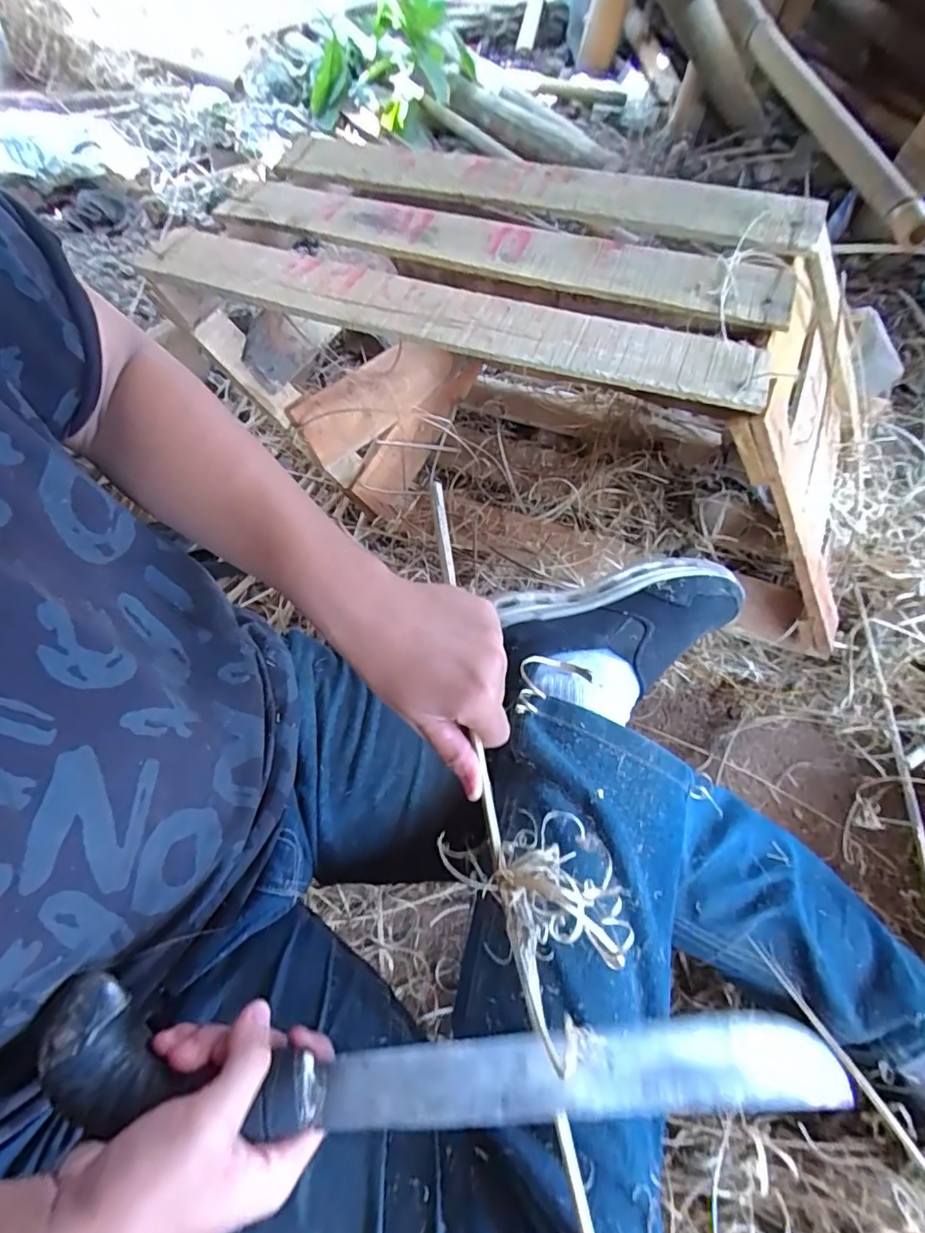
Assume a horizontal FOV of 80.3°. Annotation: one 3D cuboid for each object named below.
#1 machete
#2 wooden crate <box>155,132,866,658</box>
[{"bbox_3d":[0.004,0.216,0.264,0.384,0.032,0.054,6,64,-6],"label":"machete"},{"bbox_3d":[0.107,-0.262,0.659,0.751,0.342,0.342,17,65,7],"label":"wooden crate"}]

